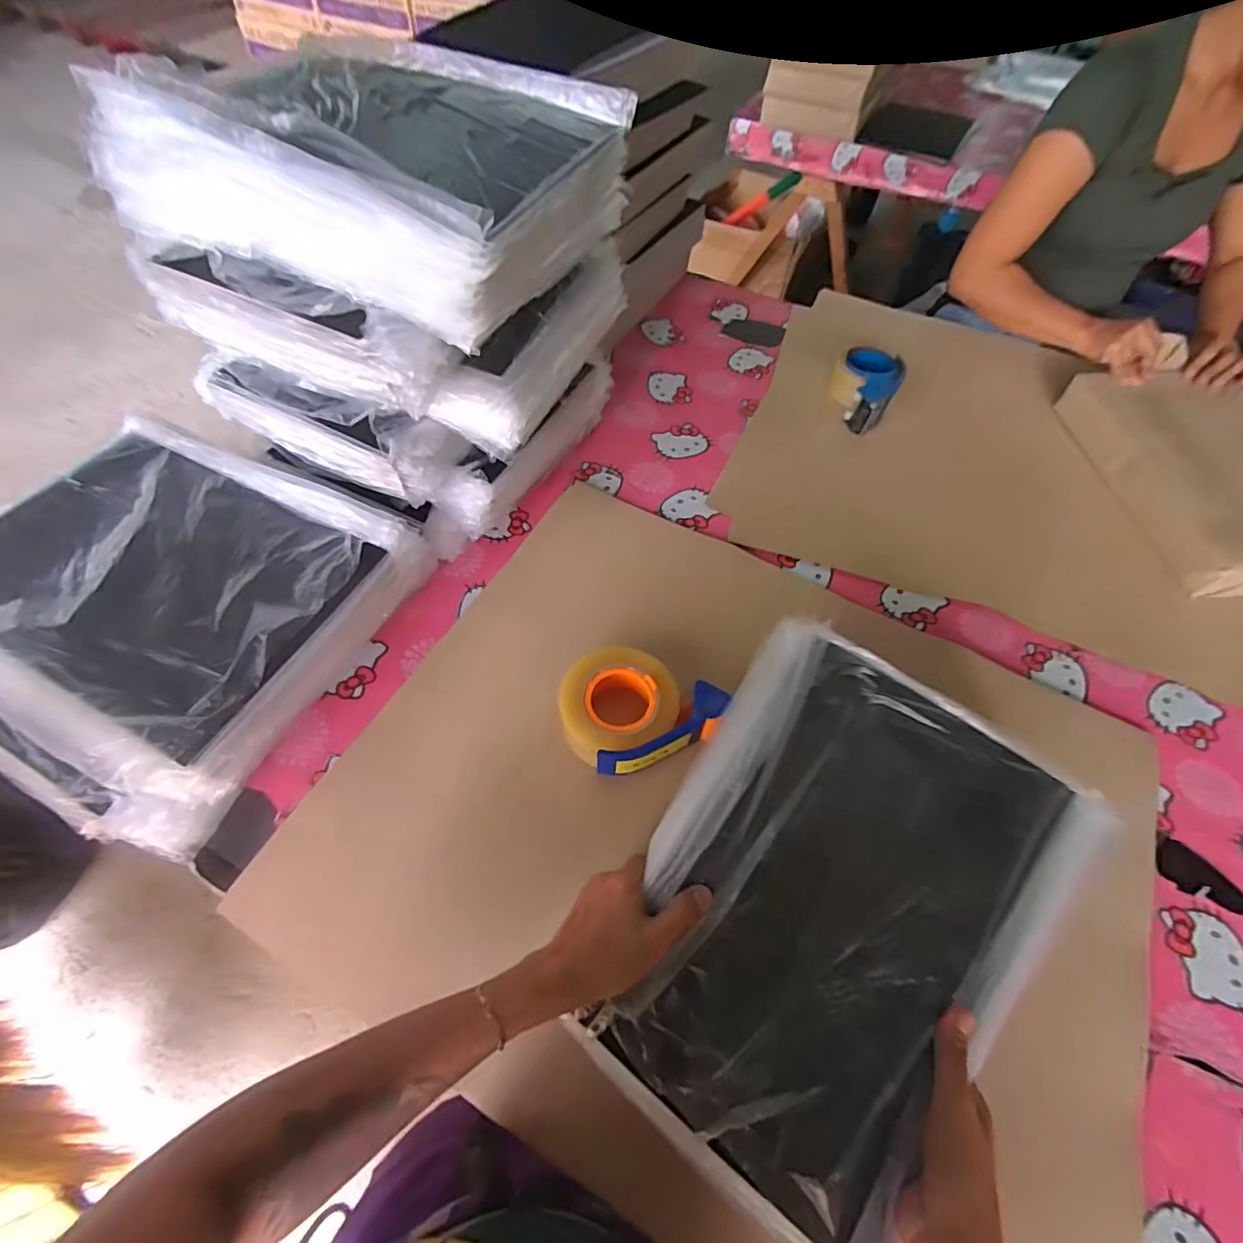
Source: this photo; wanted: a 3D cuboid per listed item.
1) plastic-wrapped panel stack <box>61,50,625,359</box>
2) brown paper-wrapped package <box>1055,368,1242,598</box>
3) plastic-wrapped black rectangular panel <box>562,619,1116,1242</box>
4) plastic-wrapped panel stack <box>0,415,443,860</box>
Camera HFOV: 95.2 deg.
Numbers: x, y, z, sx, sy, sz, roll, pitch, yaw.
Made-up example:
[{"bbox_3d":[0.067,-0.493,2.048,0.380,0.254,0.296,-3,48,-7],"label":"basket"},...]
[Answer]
[{"bbox_3d":[-0.228,-0.436,0.545,0.391,0.098,0.323,22,60,10],"label":"plastic-wrapped panel stack"},{"bbox_3d":[0.828,-0.210,0.799,0.247,0.098,0.392,-3,59,-5],"label":"brown paper-wrapped package"},{"bbox_3d":[0.168,0.208,0.438,0.280,0.051,0.387,36,63,17],"label":"plastic-wrapped black rectangular panel"},{"bbox_3d":[-0.458,-0.020,0.577,0.376,0.122,0.377,24,61,11],"label":"plastic-wrapped panel stack"}]

